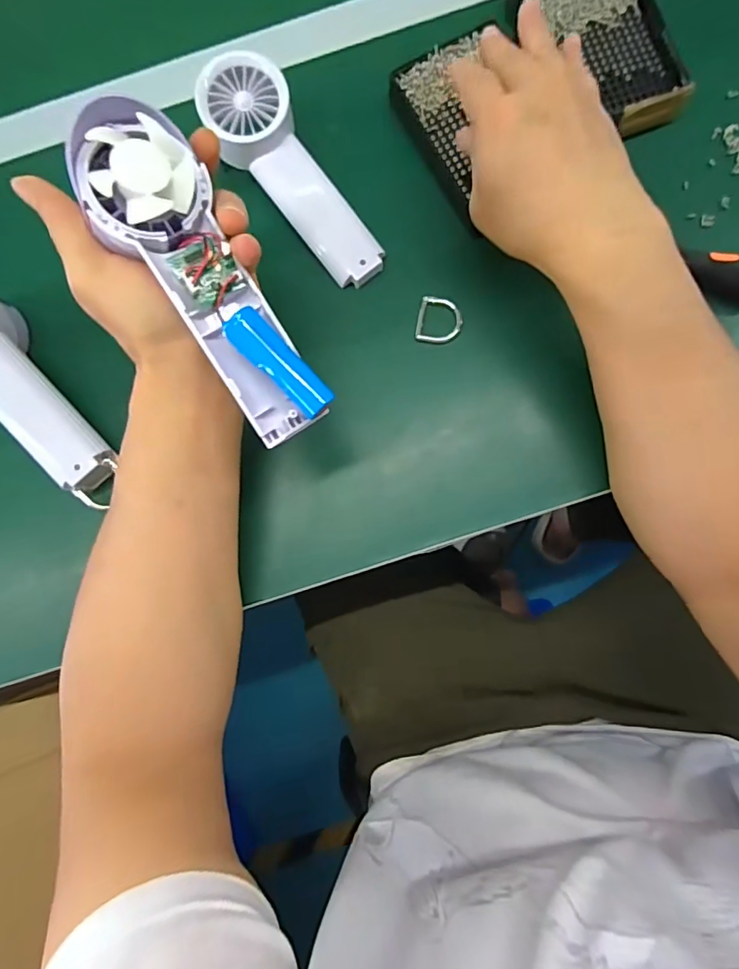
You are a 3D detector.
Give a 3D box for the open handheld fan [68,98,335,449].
[{"bbox_3d":[-0.082,-0.102,0.255,0.053,0.031,0.170,-33,102,0],"label":"open handheld fan"}]

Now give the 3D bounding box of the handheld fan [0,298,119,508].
[{"bbox_3d":[-0.249,-0.069,0.350,0.064,0.054,0.178,-42,97,-1],"label":"handheld fan"}]

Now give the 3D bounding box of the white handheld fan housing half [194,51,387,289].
[{"bbox_3d":[-0.054,-0.222,0.363,0.056,0.028,0.174,-38,97,0],"label":"white handheld fan housing half"}]

